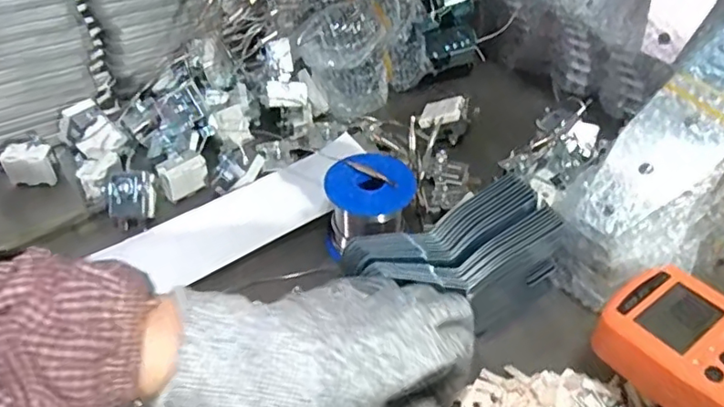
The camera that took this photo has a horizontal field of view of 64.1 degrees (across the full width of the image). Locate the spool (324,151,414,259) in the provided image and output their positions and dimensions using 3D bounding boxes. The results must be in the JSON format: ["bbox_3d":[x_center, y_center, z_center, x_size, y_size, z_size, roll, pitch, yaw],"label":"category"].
[{"bbox_3d":[0.005,0.005,0.425,0.065,0.066,0.056,-2,43,2],"label":"spool"}]

